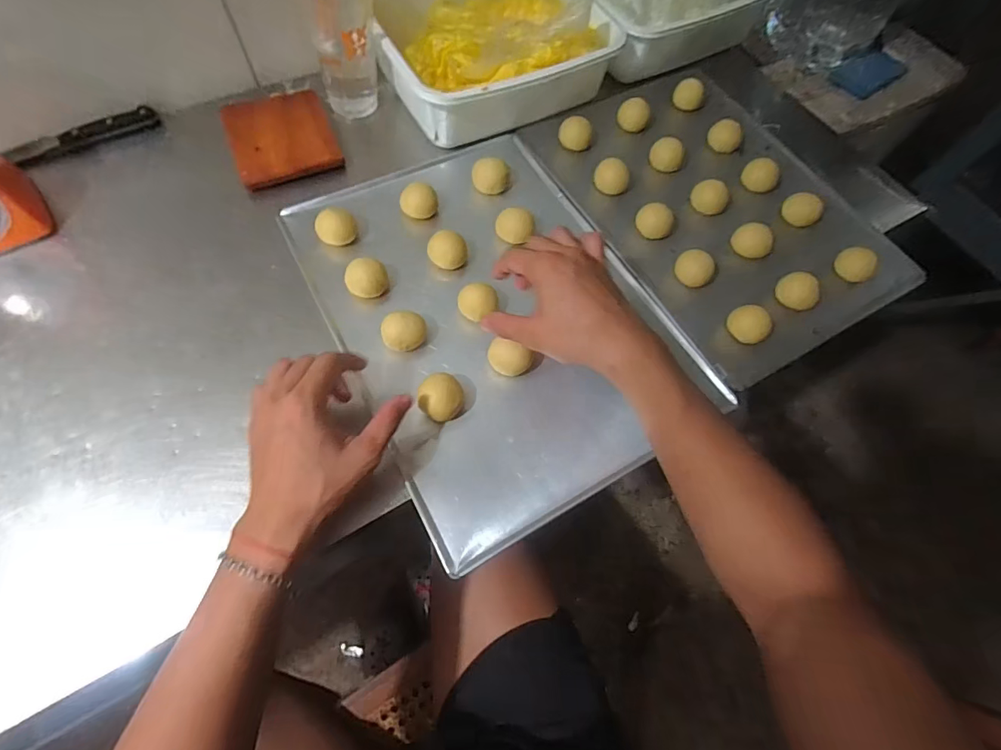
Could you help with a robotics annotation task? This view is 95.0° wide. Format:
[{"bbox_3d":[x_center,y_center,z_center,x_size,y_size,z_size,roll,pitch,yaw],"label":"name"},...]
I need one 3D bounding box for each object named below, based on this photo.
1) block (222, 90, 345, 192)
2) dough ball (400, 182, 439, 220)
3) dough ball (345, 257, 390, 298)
[{"bbox_3d":[-0.274,-0.299,0.581,0.121,0.025,0.142,-21,67,-14],"label":"block"},{"bbox_3d":[-0.096,-0.204,0.546,0.043,0.029,0.038,-5,64,-7],"label":"dough ball"},{"bbox_3d":[-0.143,-0.101,0.494,0.043,0.031,0.035,-19,66,-13],"label":"dough ball"}]

